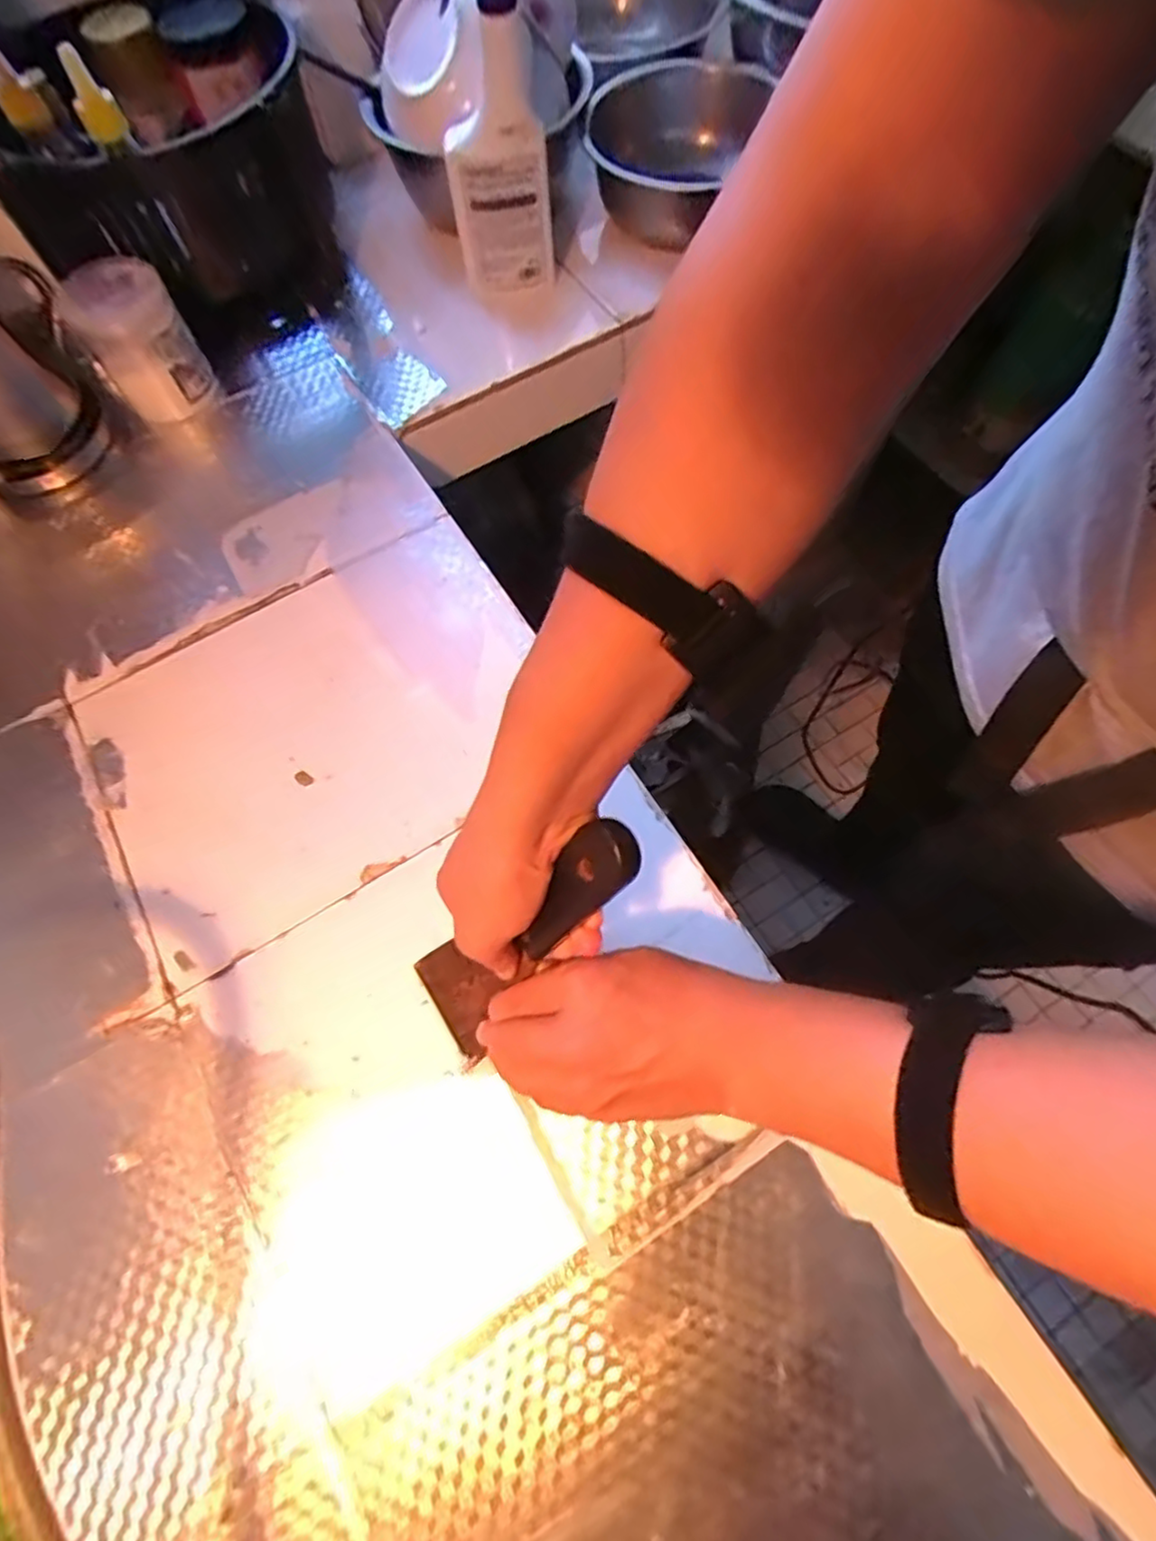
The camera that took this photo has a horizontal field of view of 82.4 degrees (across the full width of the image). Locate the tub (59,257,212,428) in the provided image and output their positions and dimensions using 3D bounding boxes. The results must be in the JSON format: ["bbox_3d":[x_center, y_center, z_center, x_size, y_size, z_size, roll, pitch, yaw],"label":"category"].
[{"bbox_3d":[-0.380,-0.372,0.578,0.079,0.110,0.082,-31,70,-10],"label":"tub"}]

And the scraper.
[{"bbox_3d":[-0.030,0.090,0.350,0.015,0.192,0.059,-7,60,-45],"label":"scraper"}]

